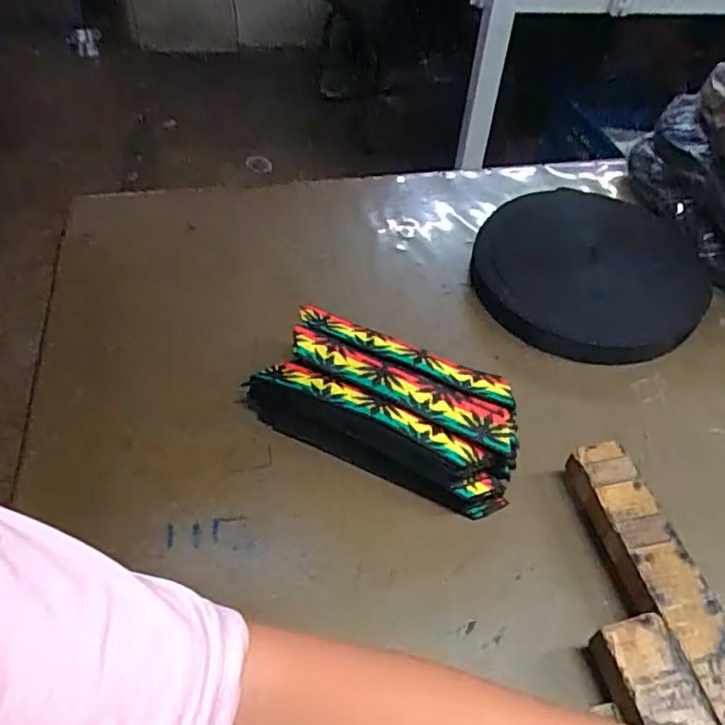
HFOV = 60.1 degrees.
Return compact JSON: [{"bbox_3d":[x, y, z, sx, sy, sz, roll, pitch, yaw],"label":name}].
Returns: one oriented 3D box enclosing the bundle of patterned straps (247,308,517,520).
[{"bbox_3d":[0.019,0.032,0.454,0.190,0.068,0.071,24,50,17],"label":"bundle of patterned straps"}]

